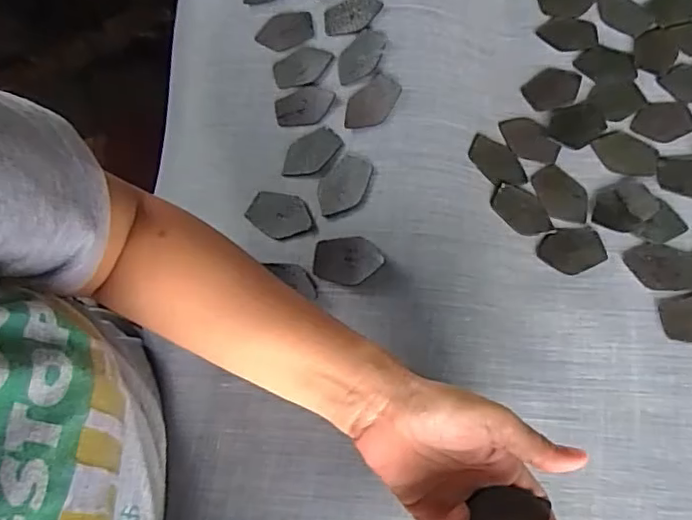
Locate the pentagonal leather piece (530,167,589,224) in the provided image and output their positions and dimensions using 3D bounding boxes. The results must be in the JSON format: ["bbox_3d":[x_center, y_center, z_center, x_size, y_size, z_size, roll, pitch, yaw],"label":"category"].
[{"bbox_3d":[0.180,-0.054,0.488,0.038,0.004,0.053,-20,69,-5],"label":"pentagonal leather piece"}]

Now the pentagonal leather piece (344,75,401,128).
[{"bbox_3d":[0.021,-0.129,0.486,0.052,0.004,0.038,-39,63,1],"label":"pentagonal leather piece"}]

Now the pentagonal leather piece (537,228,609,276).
[{"bbox_3d":[0.180,-0.007,0.466,0.053,0.004,0.036,-18,72,-10],"label":"pentagonal leather piece"}]

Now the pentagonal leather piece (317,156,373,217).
[{"bbox_3d":[-0.002,-0.058,0.463,0.052,0.004,0.037,-45,66,-6],"label":"pentagonal leather piece"}]

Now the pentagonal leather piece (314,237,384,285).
[{"bbox_3d":[0.001,0.000,0.436,0.050,0.004,0.036,2,69,10],"label":"pentagonal leather piece"}]

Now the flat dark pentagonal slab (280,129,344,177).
[{"bbox_3d":[-0.030,-0.088,0.485,0.053,0.004,0.038,-41,62,-10],"label":"flat dark pentagonal slab"}]

